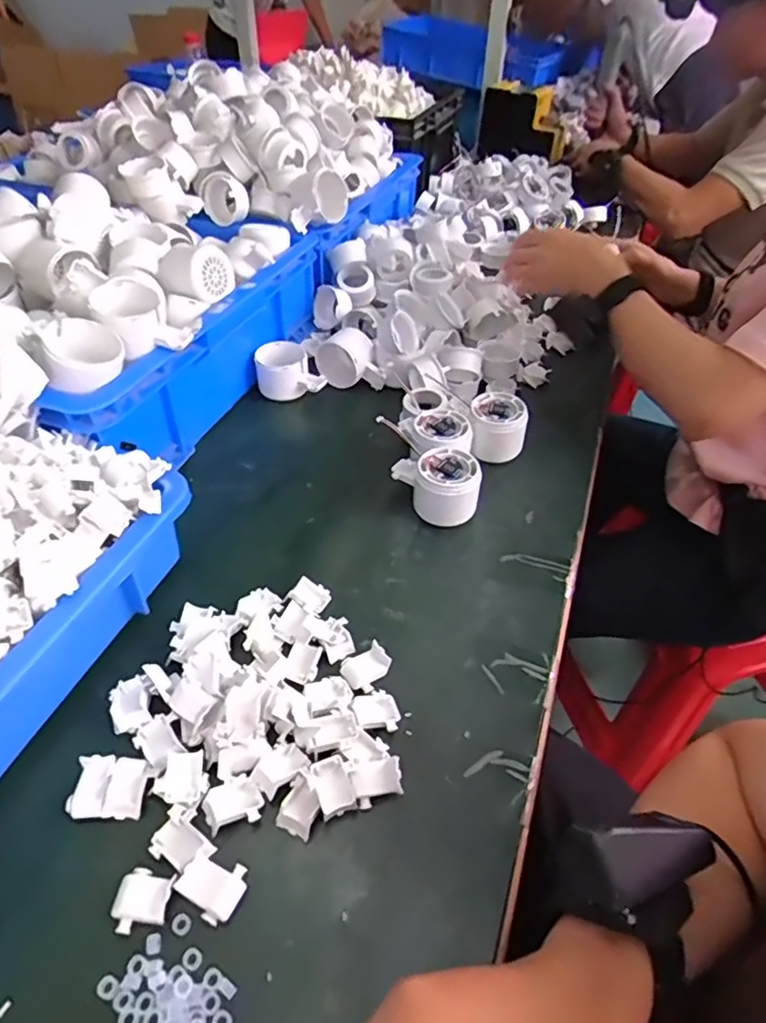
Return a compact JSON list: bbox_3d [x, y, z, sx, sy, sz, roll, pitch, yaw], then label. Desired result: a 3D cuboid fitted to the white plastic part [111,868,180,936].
[{"bbox_3d":[-0.130,0.209,0.319,0.030,0.008,0.029,8,44,6],"label":"white plastic part"}]

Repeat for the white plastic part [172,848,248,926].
[{"bbox_3d":[-0.092,0.204,0.325,0.033,0.008,0.029,27,51,20],"label":"white plastic part"}]

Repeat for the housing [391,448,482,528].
[{"bbox_3d":[0.047,-0.023,0.542,0.084,0.052,0.061,12,44,11],"label":"housing"}]

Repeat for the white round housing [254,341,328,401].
[{"bbox_3d":[-0.105,-0.158,0.681,0.079,0.053,0.046,2,43,0],"label":"white round housing"}]

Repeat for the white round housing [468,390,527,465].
[{"bbox_3d":[0.115,-0.086,0.602,0.059,0.051,0.052,6,43,4],"label":"white round housing"}]

